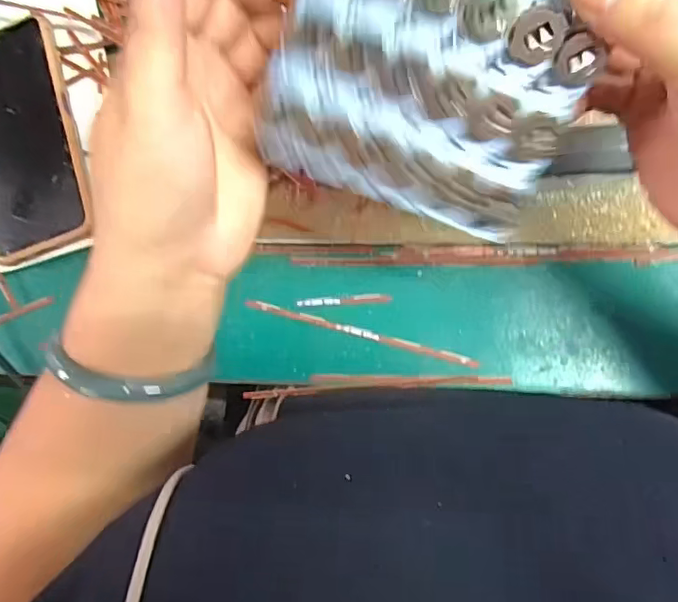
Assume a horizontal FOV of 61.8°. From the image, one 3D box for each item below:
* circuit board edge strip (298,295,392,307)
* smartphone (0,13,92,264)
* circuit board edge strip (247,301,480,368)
[{"bbox_3d":[0.003,0.000,0.352,0.057,0.004,0.005,-4,82,9],"label":"circuit board edge strip"},{"bbox_3d":[-0.213,-0.108,0.377,0.070,0.010,0.152,-11,89,1],"label":"smartphone"},{"bbox_3d":[0.012,0.019,0.347,0.145,0.005,0.005,15,85,12],"label":"circuit board edge strip"}]

